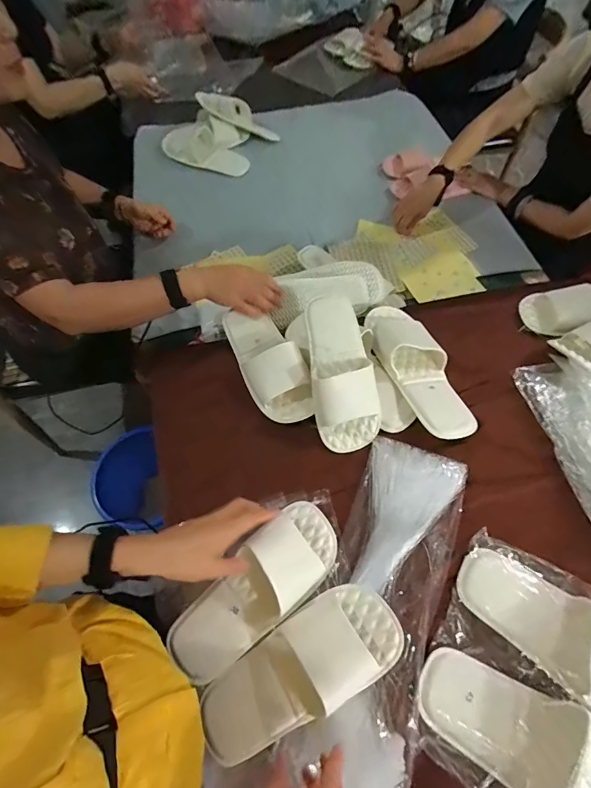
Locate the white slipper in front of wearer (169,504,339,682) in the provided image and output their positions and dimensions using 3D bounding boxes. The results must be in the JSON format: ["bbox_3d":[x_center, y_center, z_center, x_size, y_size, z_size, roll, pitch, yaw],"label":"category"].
[{"bbox_3d":[-0.047,0.244,0.487,0.241,0.048,0.093,-41,68,-17],"label":"white slipper in front of wearer"}]

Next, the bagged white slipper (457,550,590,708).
[{"bbox_3d":[0.338,0.298,0.455,0.243,0.062,0.110,31,65,30],"label":"bagged white slipper"}]

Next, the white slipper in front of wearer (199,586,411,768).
[{"bbox_3d":[0.007,0.313,0.442,0.238,0.063,0.098,-27,64,-14],"label":"white slipper in front of wearer"}]

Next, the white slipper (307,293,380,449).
[{"bbox_3d":[0.072,-0.040,0.611,0.103,0.065,0.251,-8,78,-4],"label":"white slipper"}]

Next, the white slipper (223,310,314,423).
[{"bbox_3d":[-0.050,-0.060,0.655,0.094,0.060,0.245,-26,64,-13],"label":"white slipper"}]

